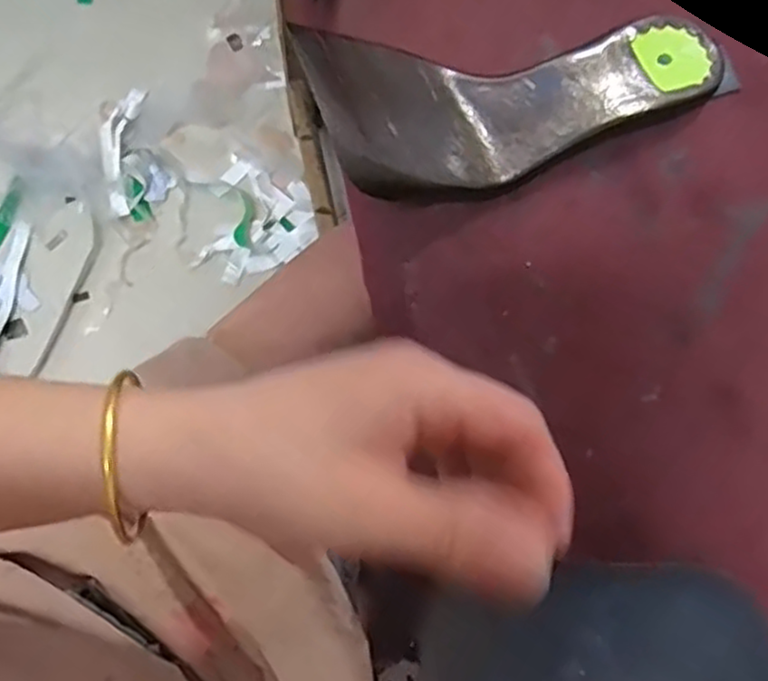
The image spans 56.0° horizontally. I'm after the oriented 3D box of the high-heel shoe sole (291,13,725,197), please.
[{"bbox_3d":[0.070,-0.124,0.367,0.219,0.035,0.077,-14,77,-17],"label":"high-heel shoe sole"}]

